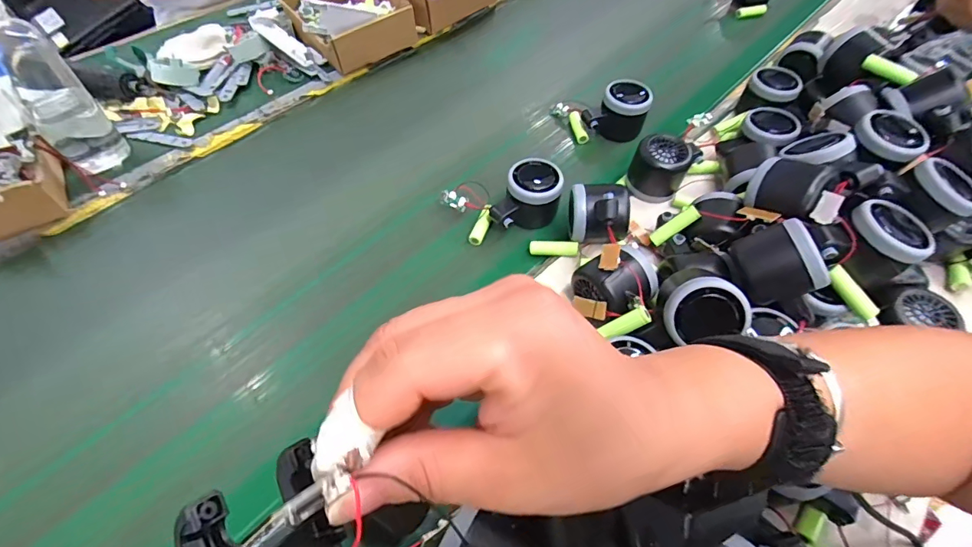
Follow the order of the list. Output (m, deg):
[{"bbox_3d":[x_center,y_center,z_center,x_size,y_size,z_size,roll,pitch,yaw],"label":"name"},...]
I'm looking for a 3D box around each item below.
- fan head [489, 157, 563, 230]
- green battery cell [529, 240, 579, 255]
[{"bbox_3d":[0.046,-0.076,0.488,0.058,0.054,0.073,25,58,16],"label":"fan head"},{"bbox_3d":[0.069,-0.026,0.467,0.051,0.010,0.013,2,54,16],"label":"green battery cell"}]

